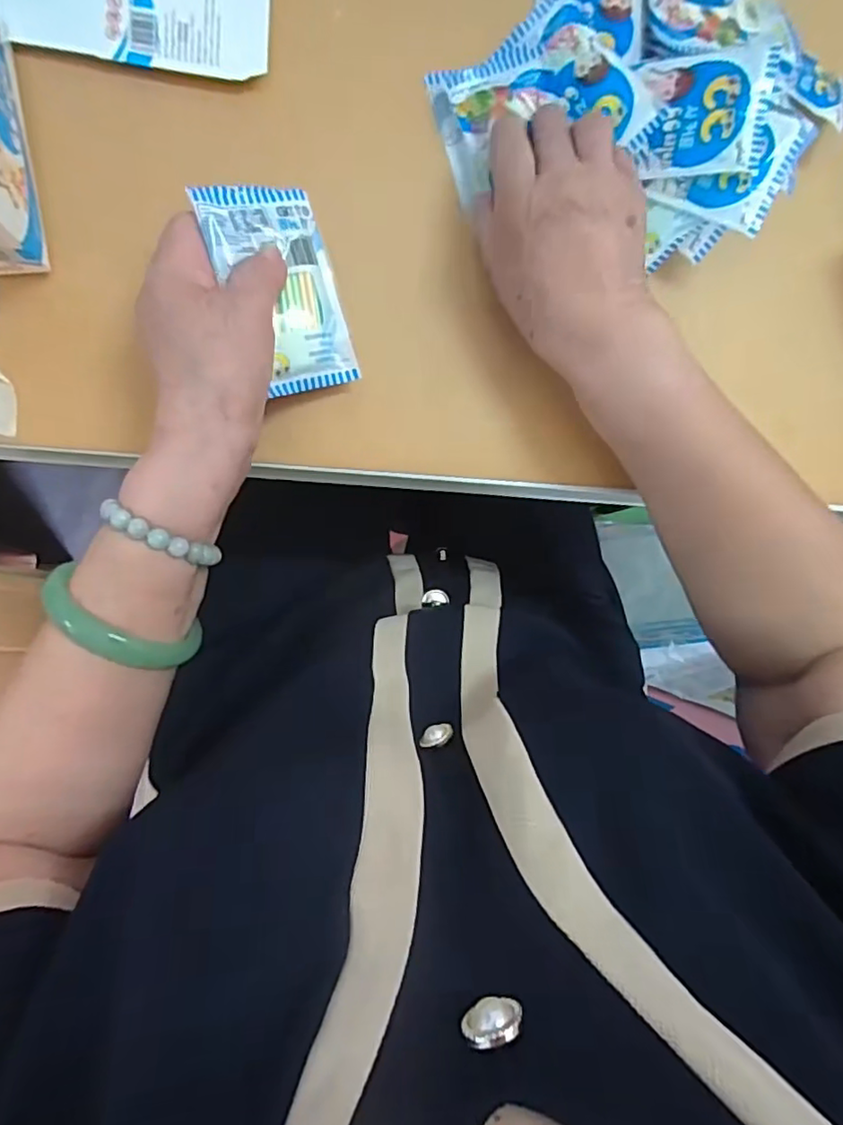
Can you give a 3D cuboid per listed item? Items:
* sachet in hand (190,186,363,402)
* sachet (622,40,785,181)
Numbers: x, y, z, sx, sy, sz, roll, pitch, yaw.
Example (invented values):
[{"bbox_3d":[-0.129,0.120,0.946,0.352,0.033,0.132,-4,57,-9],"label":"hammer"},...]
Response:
[{"bbox_3d":[-0.075,-0.145,0.318,0.062,0.008,0.102,-22,103,-28],"label":"sachet in hand"},{"bbox_3d":[0.160,-0.260,0.343,0.072,0.009,0.065,9,100,21],"label":"sachet"}]

